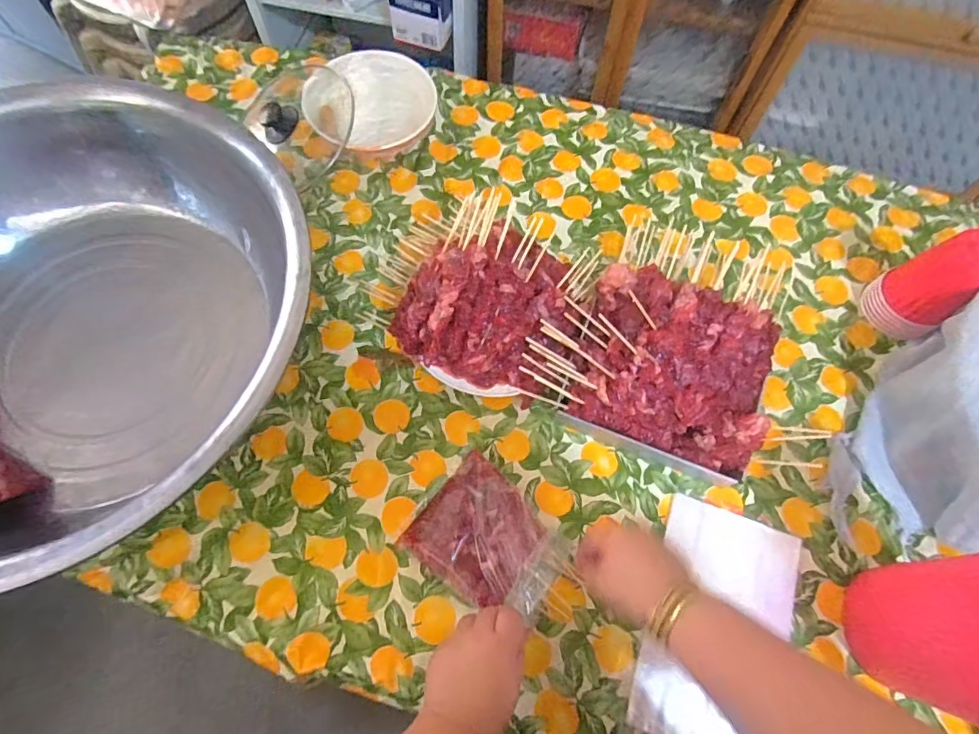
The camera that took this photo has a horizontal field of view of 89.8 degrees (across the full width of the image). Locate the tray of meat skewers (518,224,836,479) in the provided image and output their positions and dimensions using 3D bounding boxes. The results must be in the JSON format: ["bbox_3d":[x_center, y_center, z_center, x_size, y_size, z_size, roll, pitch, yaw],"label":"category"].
[{"bbox_3d":[0.270,-0.047,0.650,0.381,0.091,0.346,21,69,7],"label":"tray of meat skewers"}]

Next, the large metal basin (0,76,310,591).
[{"bbox_3d":[-0.497,-0.028,0.568,0.572,0.197,0.522,0,68,-1],"label":"large metal basin"}]

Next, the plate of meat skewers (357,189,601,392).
[{"bbox_3d":[-0.022,-0.128,0.648,0.258,0.135,0.255,0,68,-1],"label":"plate of meat skewers"}]

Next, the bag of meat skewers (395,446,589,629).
[{"bbox_3d":[0.011,0.204,0.560,0.193,0.046,0.136,37,72,13],"label":"bag of meat skewers"}]

